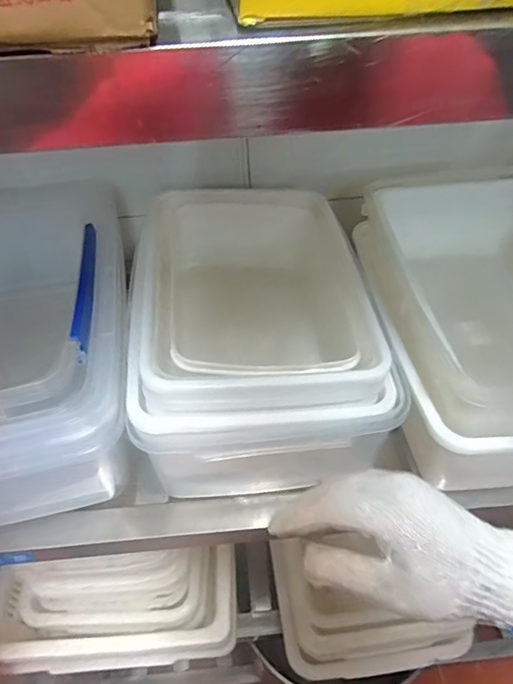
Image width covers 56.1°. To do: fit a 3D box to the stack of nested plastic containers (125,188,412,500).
[{"bbox_3d":[-0.013,-0.045,0.561,0.254,0.115,0.367,-10,45,-5],"label":"stack of nested plastic containers"}]

